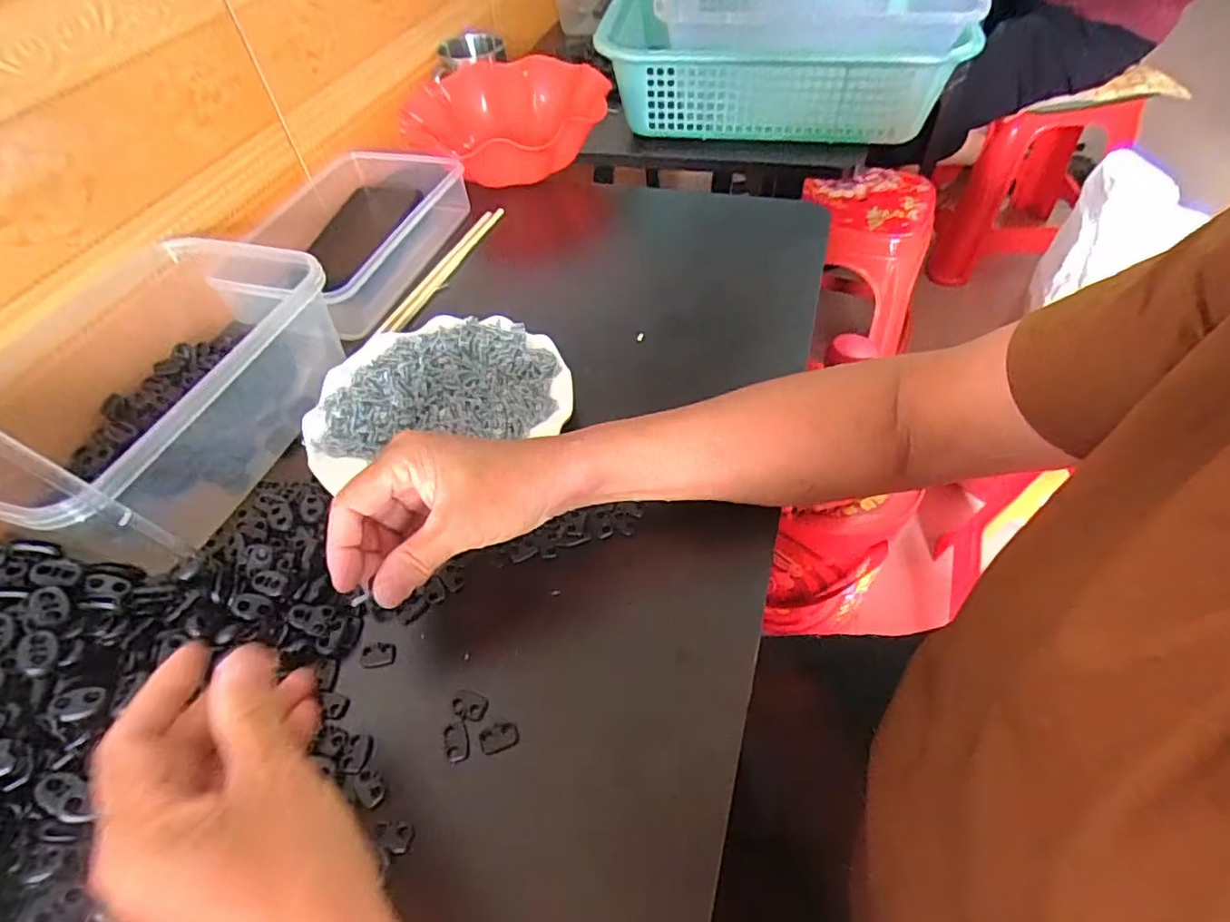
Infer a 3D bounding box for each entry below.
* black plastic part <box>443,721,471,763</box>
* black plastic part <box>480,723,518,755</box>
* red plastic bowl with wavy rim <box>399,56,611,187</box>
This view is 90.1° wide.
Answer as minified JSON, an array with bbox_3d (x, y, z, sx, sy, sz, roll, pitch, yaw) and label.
[{"bbox_3d":[-0.081,0.142,0.311,0.012,0.004,0.019,-21,53,-12],"label":"black plastic part"},{"bbox_3d":[-0.059,0.140,0.311,0.020,0.004,0.012,-14,52,-6],"label":"black plastic part"},{"bbox_3d":[-0.126,-0.382,0.687,0.223,0.059,0.226,5,52,8],"label":"red plastic bowl with wavy rim"}]

